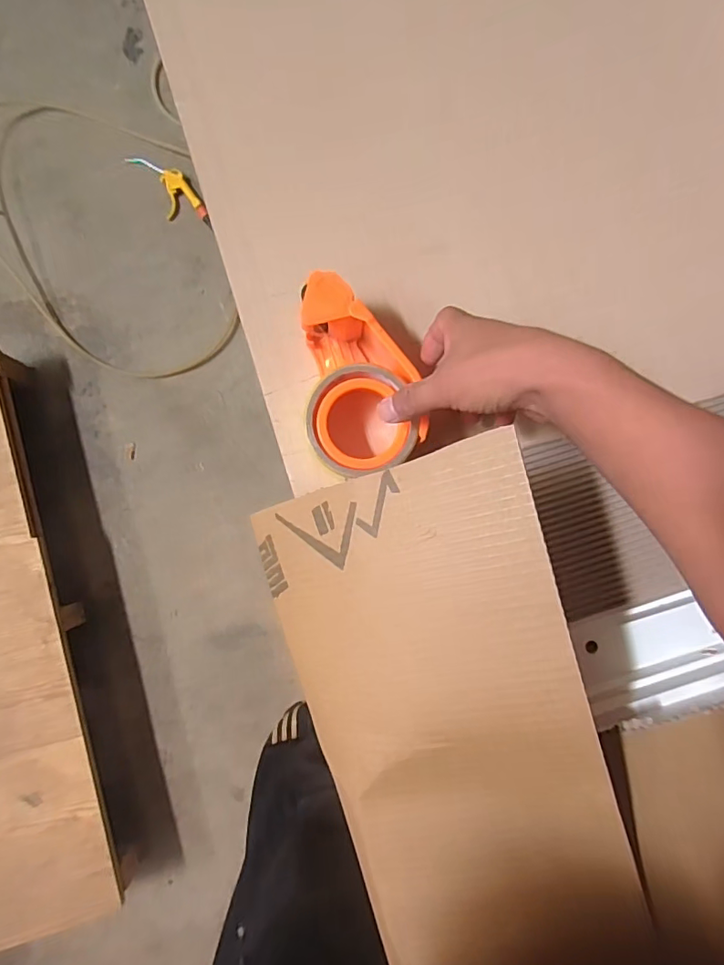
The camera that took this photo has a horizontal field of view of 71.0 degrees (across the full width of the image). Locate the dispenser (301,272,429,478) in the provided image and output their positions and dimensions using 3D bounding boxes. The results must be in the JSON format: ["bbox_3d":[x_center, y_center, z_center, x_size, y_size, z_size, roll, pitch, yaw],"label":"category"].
[{"bbox_3d":[-0.003,-0.083,0.411,0.087,0.064,0.147,-9,86,-3],"label":"dispenser"}]

